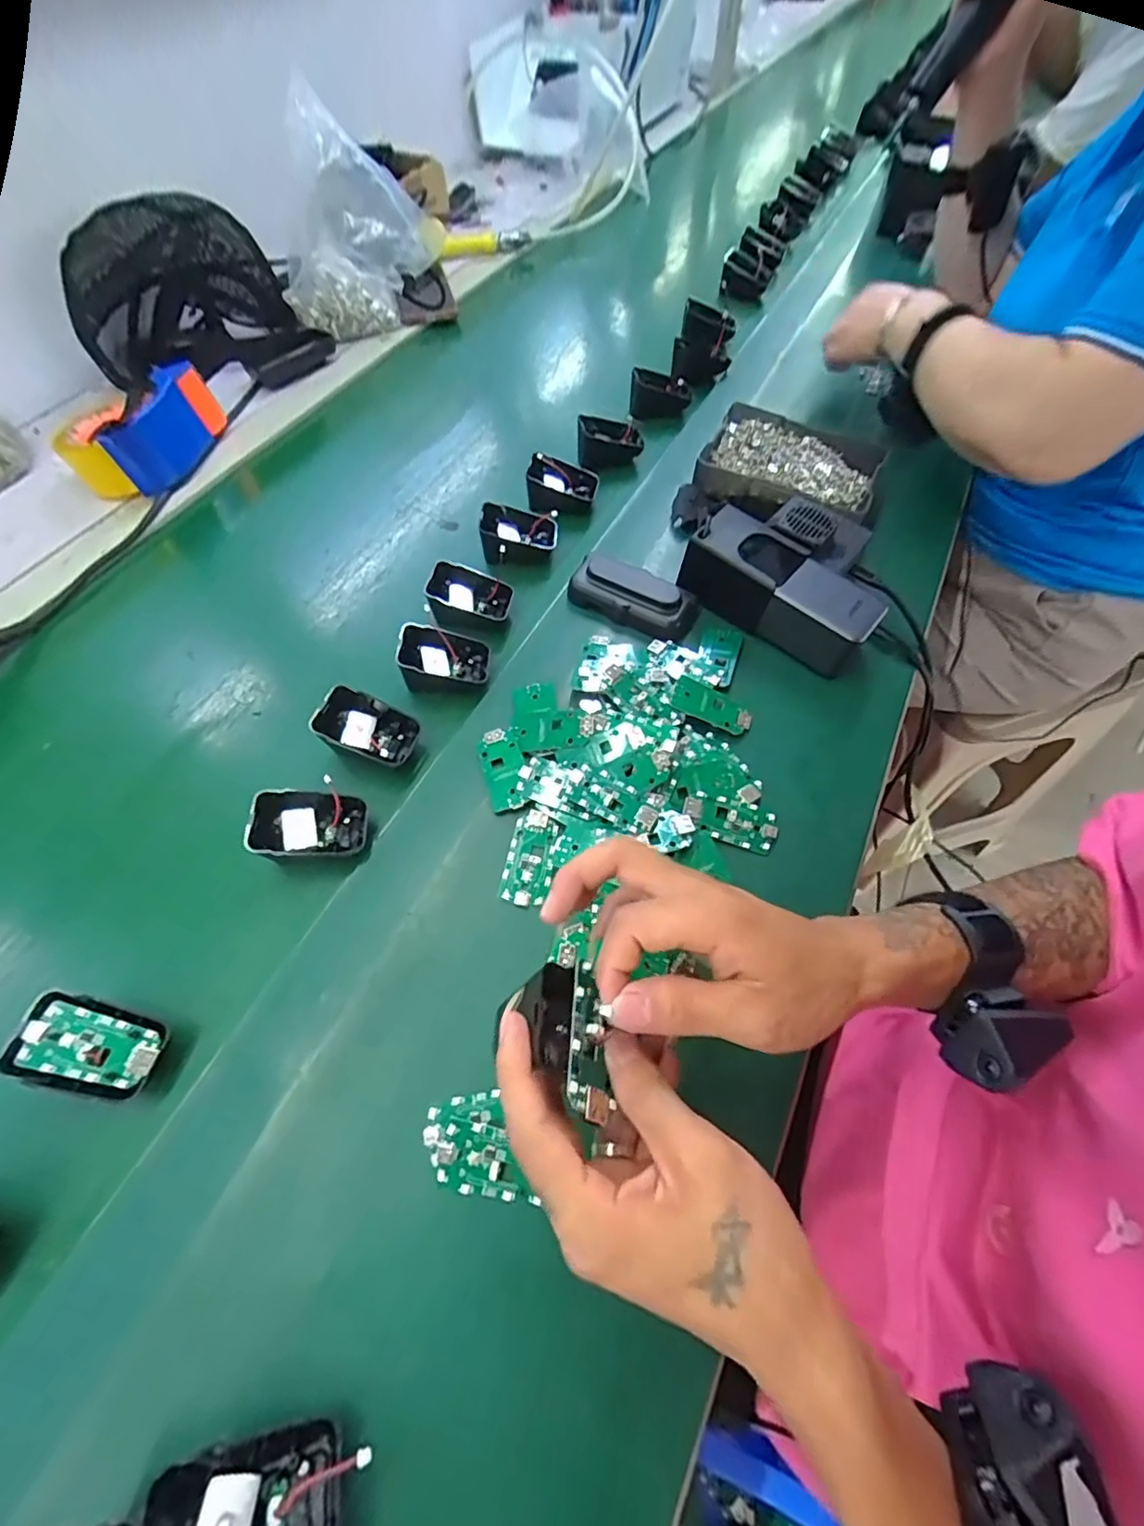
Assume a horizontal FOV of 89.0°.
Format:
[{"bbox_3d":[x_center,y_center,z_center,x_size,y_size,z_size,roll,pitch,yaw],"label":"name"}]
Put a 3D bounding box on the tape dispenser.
[{"bbox_3d":[-0.446,-0.340,0.597,0.100,0.068,0.143,16,61,10],"label":"tape dispenser"}]

